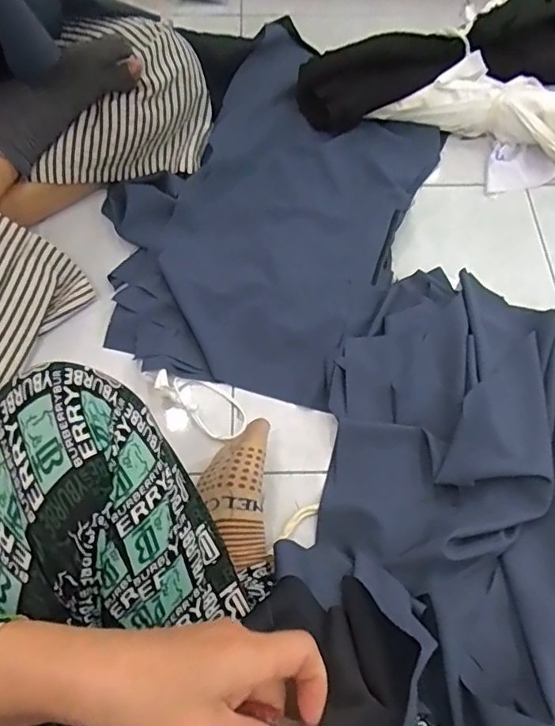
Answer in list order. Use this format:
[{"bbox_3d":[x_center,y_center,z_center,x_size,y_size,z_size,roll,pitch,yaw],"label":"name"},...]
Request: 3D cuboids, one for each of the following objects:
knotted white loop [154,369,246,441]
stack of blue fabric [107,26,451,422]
[{"bbox_3d":[-0.082,0.041,0.575,0.107,0.019,0.052,30,67,2],"label":"knotted white loop"},{"bbox_3d":[0.002,-0.212,0.687,0.341,0.038,0.536,25,69,11],"label":"stack of blue fabric"}]

